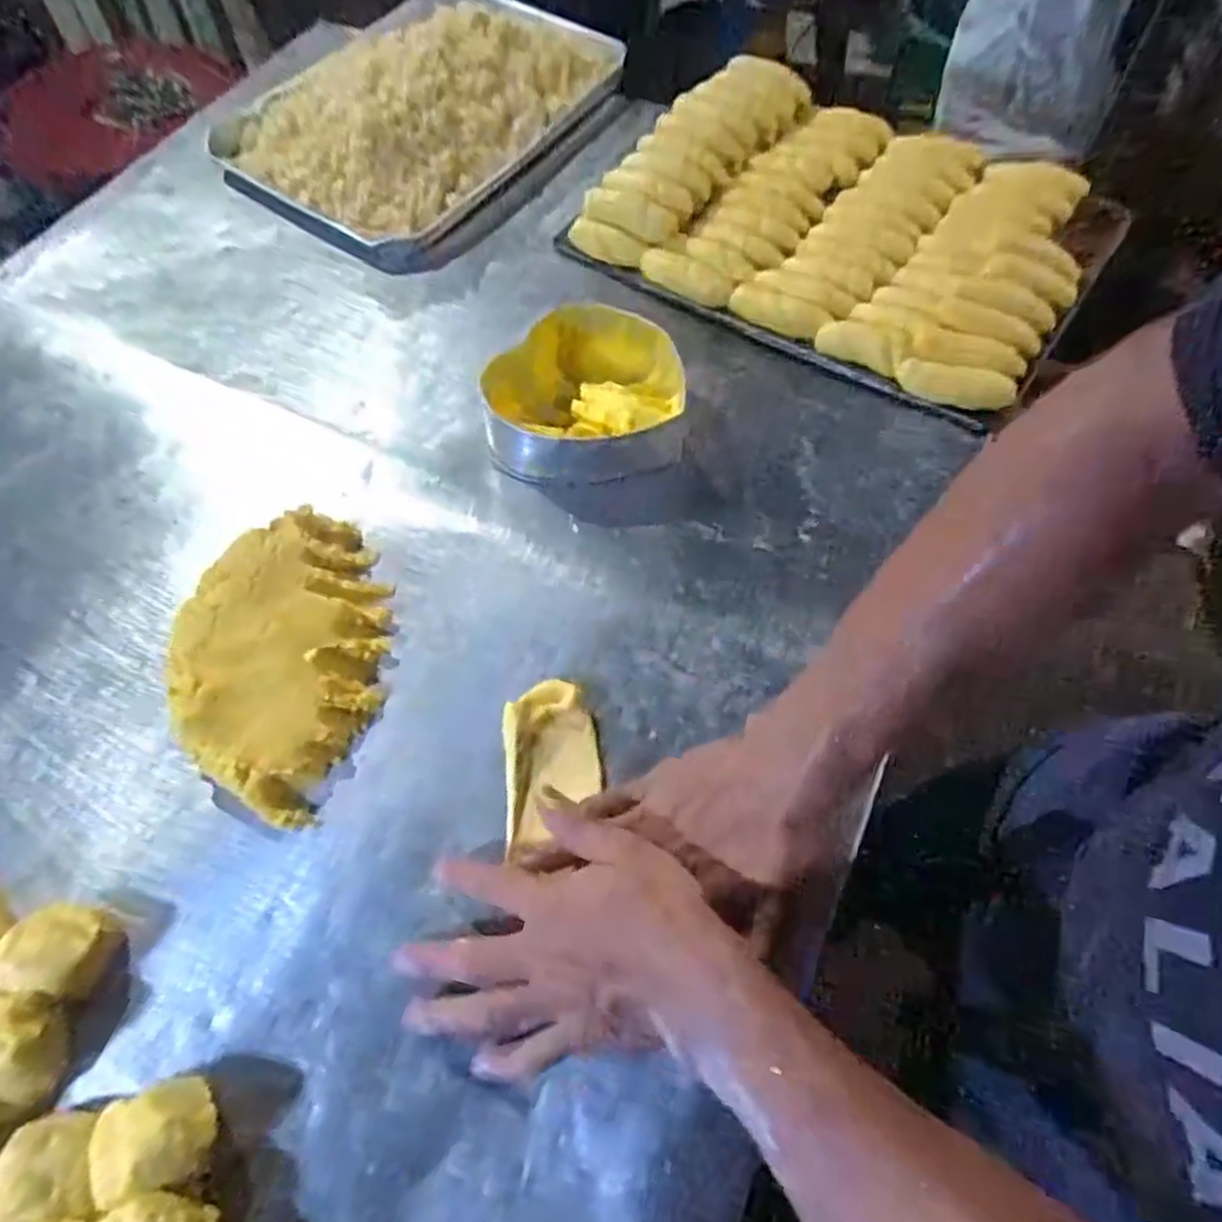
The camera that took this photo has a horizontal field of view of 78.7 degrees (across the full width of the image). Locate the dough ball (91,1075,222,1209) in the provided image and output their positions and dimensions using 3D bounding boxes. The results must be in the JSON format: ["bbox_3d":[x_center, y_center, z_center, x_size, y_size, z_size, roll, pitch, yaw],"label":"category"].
[{"bbox_3d":[-0.230,0.268,0.381,0.057,0.037,0.047,-11,63,-4],"label":"dough ball"}]

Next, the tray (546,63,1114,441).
[{"bbox_3d":[0.219,-0.374,0.698,0.432,0.049,0.311,31,65,16],"label":"tray"}]

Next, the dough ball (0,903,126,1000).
[{"bbox_3d":[-0.314,0.193,0.429,0.058,0.046,0.046,8,63,6],"label":"dough ball"}]

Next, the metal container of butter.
[{"bbox_3d":[-0.022,-0.179,0.609,0.160,0.047,0.163,0,61,0],"label":"metal container of butter"}]

